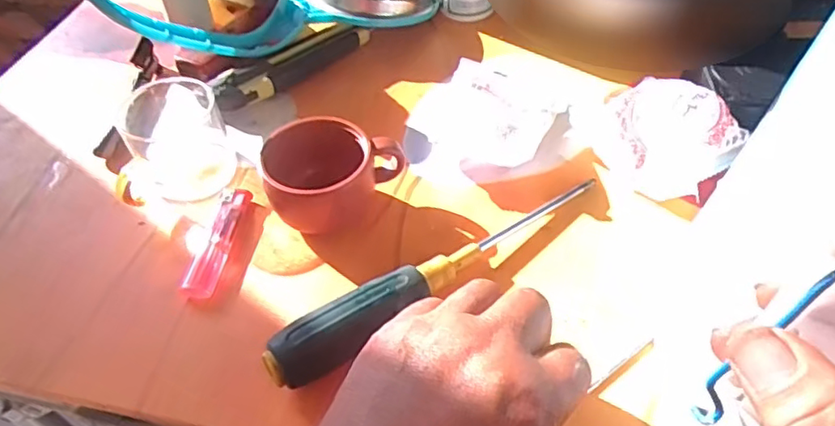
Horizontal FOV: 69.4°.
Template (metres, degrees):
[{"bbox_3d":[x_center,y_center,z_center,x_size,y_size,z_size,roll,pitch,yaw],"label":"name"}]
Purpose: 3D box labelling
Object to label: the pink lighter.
[{"bbox_3d":[-0.121,0.015,0.366,0.021,0.011,0.080,5,50,8],"label":"pink lighter"}]

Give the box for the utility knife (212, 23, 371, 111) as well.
[{"bbox_3d":[-0.097,-0.118,0.471,0.034,0.020,0.133,34,59,28],"label":"utility knife"}]

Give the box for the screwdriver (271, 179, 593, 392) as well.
[{"bbox_3d":[0.018,0.031,0.337,0.217,0.021,0.023,-27,53,-28],"label":"screwdriver"}]

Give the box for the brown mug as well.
[{"bbox_3d":[-0.056,-0.025,0.371,0.075,0.048,0.059,-38,57,-25],"label":"brown mug"}]

